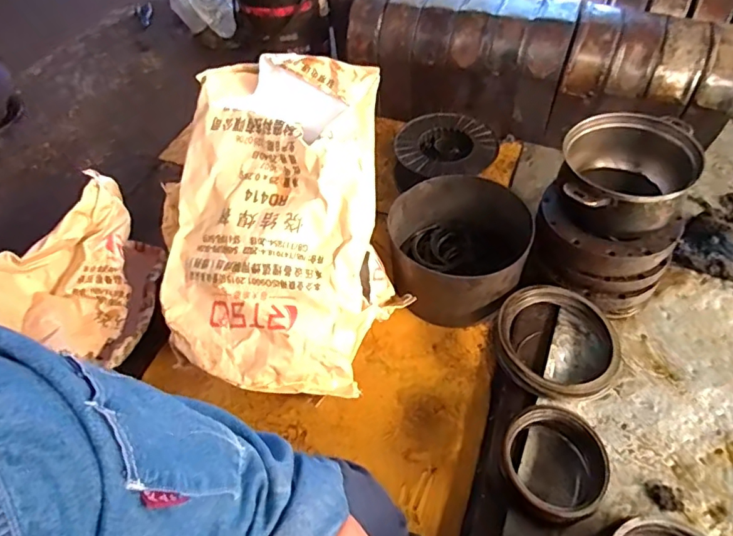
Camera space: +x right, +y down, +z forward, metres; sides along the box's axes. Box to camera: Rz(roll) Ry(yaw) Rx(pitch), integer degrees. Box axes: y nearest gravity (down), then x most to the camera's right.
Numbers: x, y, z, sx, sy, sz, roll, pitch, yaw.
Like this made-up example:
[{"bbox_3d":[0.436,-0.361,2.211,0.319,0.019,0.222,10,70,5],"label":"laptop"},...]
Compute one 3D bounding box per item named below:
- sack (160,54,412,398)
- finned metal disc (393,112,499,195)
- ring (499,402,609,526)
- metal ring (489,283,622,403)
[{"bbox_3d":[-0.151,-0.086,0.839,0.371,0.137,0.562,5,83,9],"label":"sack"},{"bbox_3d":[0.178,-0.259,1.150,0.224,0.084,0.215,-1,52,2],"label":"finned metal disc"},{"bbox_3d":[0.275,0.292,0.738,0.160,0.076,0.159,-1,52,2],"label":"ring"},{"bbox_3d":[0.323,0.129,0.861,0.199,0.058,0.203,-1,52,2],"label":"metal ring"}]

